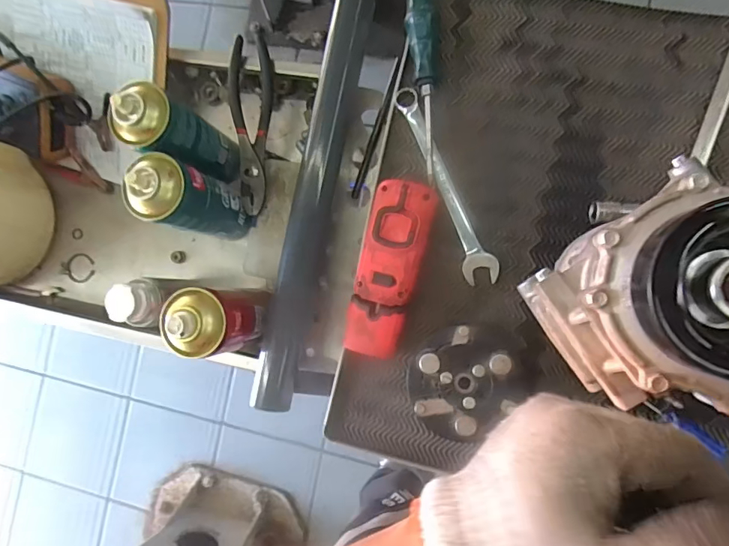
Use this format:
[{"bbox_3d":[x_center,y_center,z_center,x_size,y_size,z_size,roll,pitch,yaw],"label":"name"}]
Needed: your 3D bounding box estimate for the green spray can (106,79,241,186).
[{"bbox_3d":[-0.189,-0.142,0.499,0.052,0.168,0.056,0,87,10],"label":"green spray can"}]

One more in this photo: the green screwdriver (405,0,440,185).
[{"bbox_3d":[0.059,-0.182,0.451,0.029,0.025,0.188,-4,86,9],"label":"green screwdriver"}]

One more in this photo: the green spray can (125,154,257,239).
[{"bbox_3d":[-0.173,-0.074,0.486,0.065,0.163,0.061,0,87,10],"label":"green spray can"}]

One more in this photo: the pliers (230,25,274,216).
[{"bbox_3d":[-0.130,-0.170,0.541,0.047,0.024,0.199,4,88,10],"label":"pliers"}]

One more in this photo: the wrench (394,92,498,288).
[{"bbox_3d":[0.077,-0.085,0.452,0.030,0.012,0.200,-21,84,8],"label":"wrench"}]

